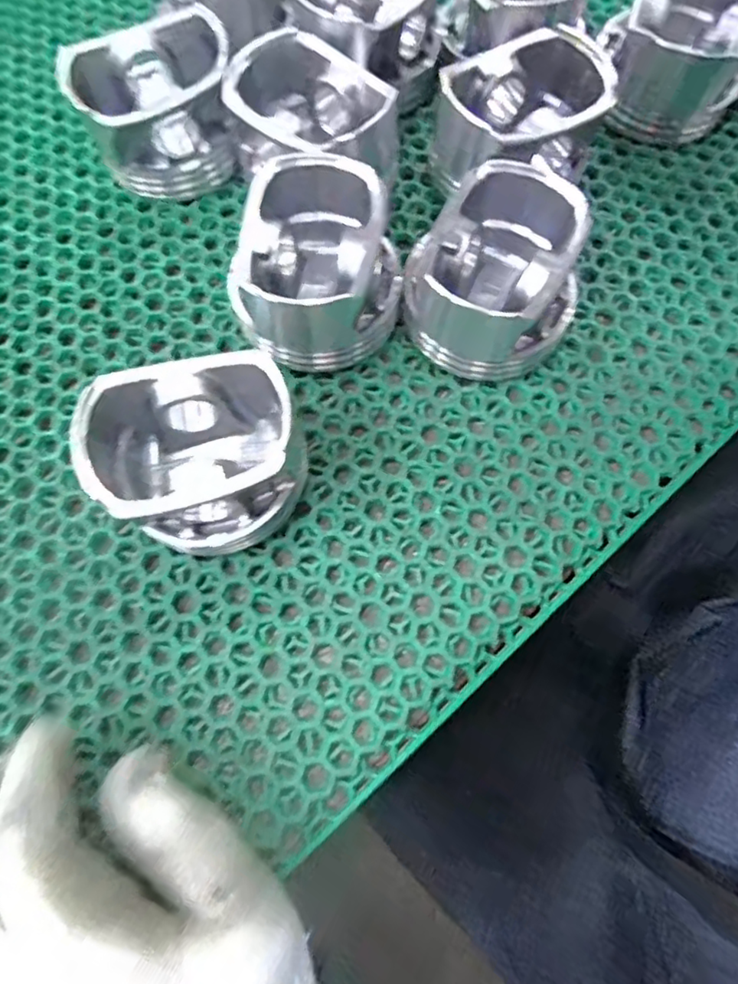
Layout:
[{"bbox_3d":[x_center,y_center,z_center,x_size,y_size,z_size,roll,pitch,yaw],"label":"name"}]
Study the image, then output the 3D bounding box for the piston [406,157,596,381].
[{"bbox_3d":[0.053,-0.094,0.257,0.070,0.051,0.079,10,70,5],"label":"piston"}]

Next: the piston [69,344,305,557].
[{"bbox_3d":[-0.065,-0.015,0.231,0.076,0.050,0.072,0,70,1],"label":"piston"}]

